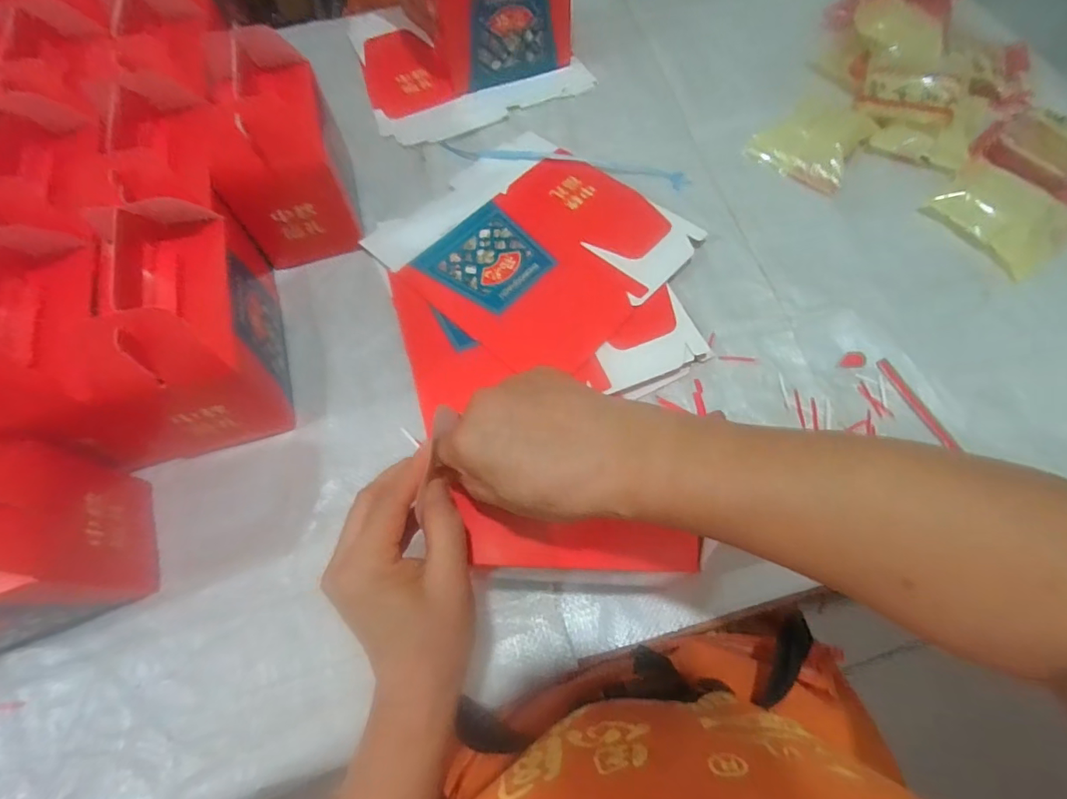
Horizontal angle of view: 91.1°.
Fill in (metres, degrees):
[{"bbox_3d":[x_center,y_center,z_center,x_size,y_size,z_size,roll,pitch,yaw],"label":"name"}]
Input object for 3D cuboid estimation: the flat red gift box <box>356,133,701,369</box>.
[{"bbox_3d":[0.003,-0.172,0.571,0.273,0.012,0.258,39,73,17],"label":"flat red gift box"}]

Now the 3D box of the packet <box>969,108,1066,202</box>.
[{"bbox_3d":[0.556,-0.271,0.569,0.100,0.023,0.112,-39,70,-14],"label":"packet"}]

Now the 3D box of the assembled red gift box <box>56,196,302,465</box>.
[{"bbox_3d":[-0.317,-0.054,0.456,0.146,0.154,0.165,-16,66,-5],"label":"assembled red gift box"}]

